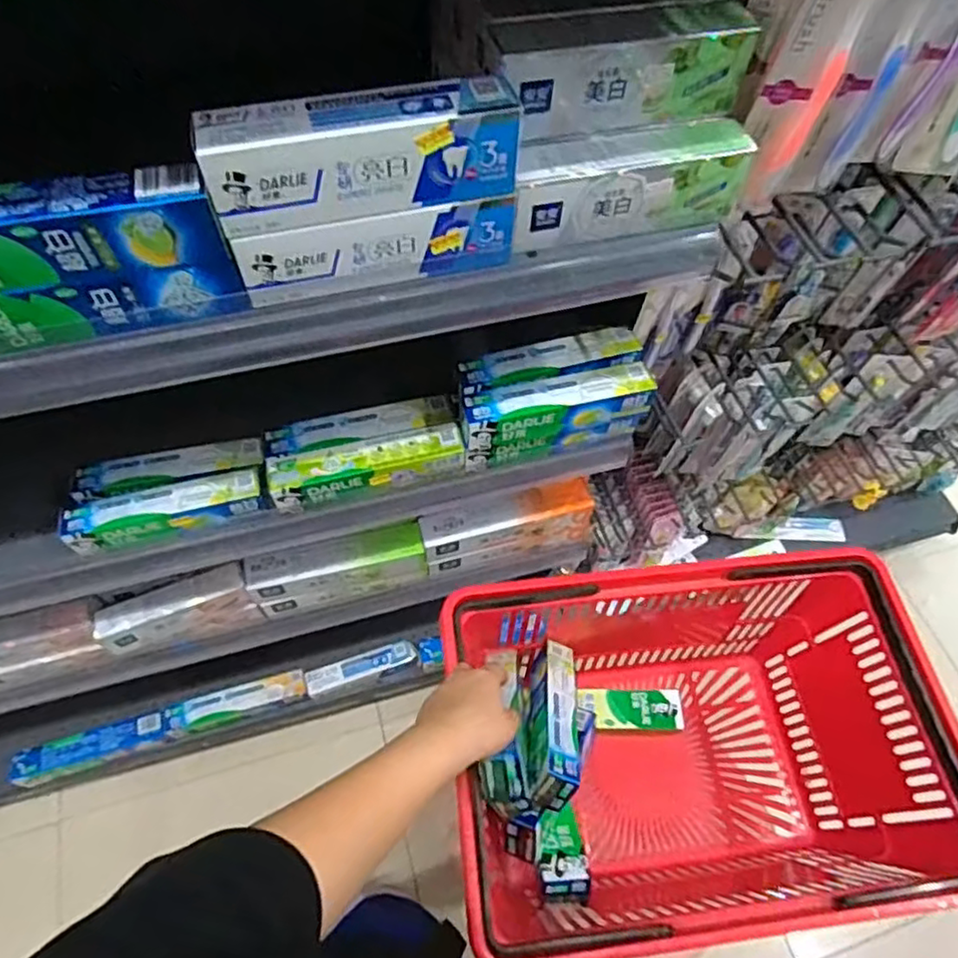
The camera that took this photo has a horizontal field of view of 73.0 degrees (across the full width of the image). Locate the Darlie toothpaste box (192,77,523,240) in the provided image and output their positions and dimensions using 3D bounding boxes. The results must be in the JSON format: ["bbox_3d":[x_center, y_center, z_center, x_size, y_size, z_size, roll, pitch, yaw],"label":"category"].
[{"bbox_3d":[-0.068,-0.195,0.393,0.181,0.056,0.036,-14,62,-10],"label":"Darlie toothpaste box"}]

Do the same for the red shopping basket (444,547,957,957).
[{"bbox_3d":[0.206,0.286,0.709,0.461,0.259,0.325,-5,61,-5],"label":"red shopping basket"}]

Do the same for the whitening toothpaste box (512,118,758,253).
[{"bbox_3d":[0.105,-0.212,0.471,0.173,0.060,0.044,-12,62,-9],"label":"whitening toothpaste box"}]

